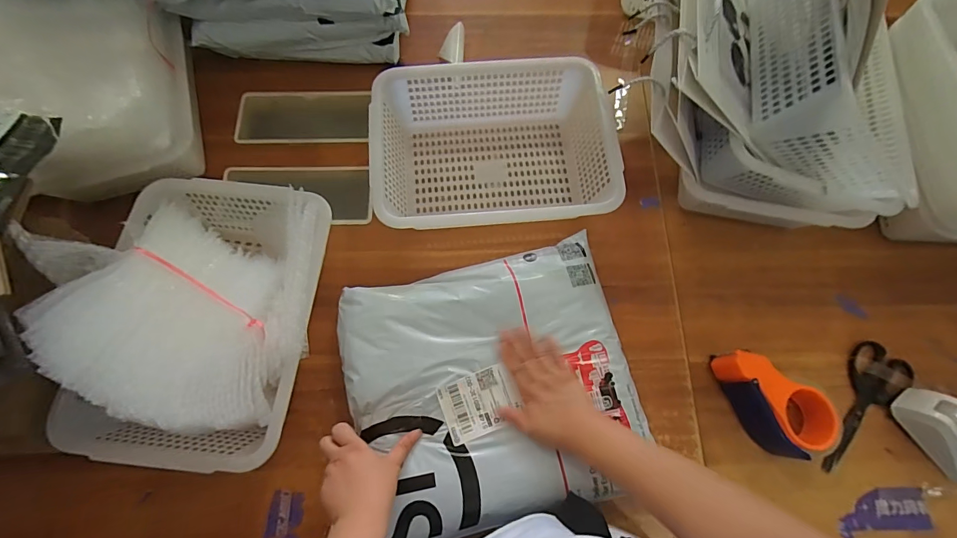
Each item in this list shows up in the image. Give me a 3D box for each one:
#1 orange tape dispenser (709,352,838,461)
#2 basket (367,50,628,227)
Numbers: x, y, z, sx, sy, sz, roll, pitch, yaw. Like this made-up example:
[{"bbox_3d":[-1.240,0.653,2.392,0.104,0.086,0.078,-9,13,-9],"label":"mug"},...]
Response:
[{"bbox_3d":[0.393,0.168,0.545,0.093,0.062,0.148,-27,75,-9],"label":"orange tape dispenser"},{"bbox_3d":[0.021,-0.183,0.636,0.346,0.105,0.260,-3,73,-2],"label":"basket"}]

